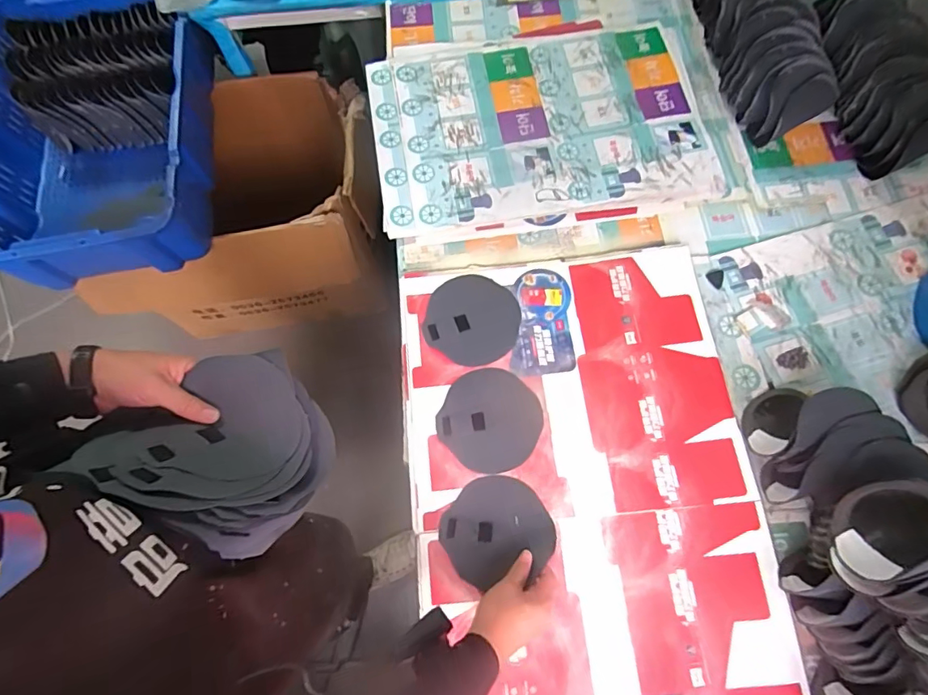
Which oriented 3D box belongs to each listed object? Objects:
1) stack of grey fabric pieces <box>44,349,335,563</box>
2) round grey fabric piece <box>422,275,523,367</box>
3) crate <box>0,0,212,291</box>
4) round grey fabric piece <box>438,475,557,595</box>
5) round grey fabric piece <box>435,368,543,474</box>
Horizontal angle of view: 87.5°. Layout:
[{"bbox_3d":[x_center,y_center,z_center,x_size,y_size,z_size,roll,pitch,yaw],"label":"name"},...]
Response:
[{"bbox_3d":[-0.230,0.077,0.455,0.199,0.084,0.164,24,71,9],"label":"stack of grey fabric pieces"},{"bbox_3d":[0.015,-0.044,0.751,0.138,0.004,0.145,-1,71,1],"label":"round grey fabric piece"},{"bbox_3d":[-0.763,-0.449,1.015,0.443,0.181,0.671,-9,71,-1],"label":"crate"},{"bbox_3d":[0.044,0.244,0.648,0.141,0.034,0.131,0,69,0],"label":"round grey fabric piece"},{"bbox_3d":[0.039,0.102,0.702,0.141,0.004,0.142,-1,71,1],"label":"round grey fabric piece"}]

